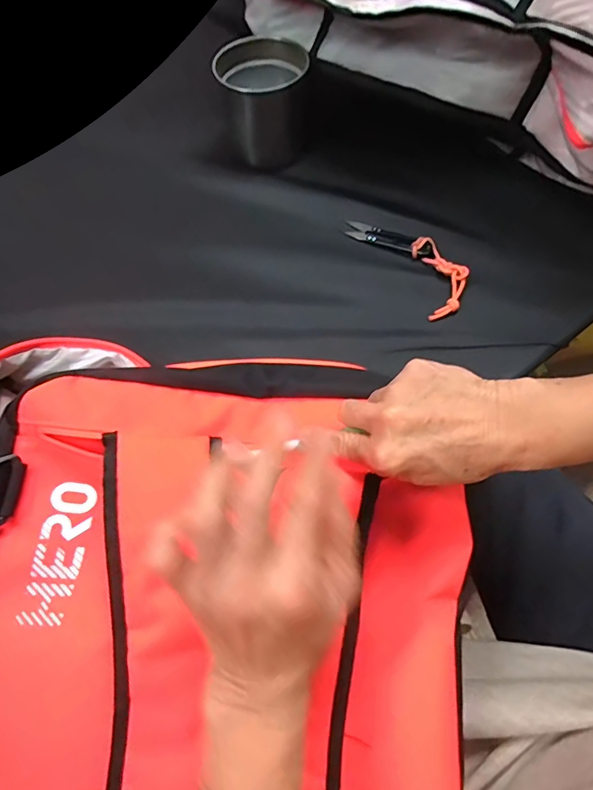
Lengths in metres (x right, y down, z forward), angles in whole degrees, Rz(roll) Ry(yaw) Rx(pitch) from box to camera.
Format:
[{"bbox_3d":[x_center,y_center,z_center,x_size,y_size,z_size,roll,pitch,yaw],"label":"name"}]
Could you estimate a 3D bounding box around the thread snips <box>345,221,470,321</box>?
[{"bbox_3d":[0.118,-0.147,0.464,0.057,0.021,0.153,-31,67,-13],"label":"thread snips"}]

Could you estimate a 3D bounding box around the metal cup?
[{"bbox_3d":[-0.038,-0.349,0.533,0.100,0.101,0.102,-1,64,1],"label":"metal cup"}]

